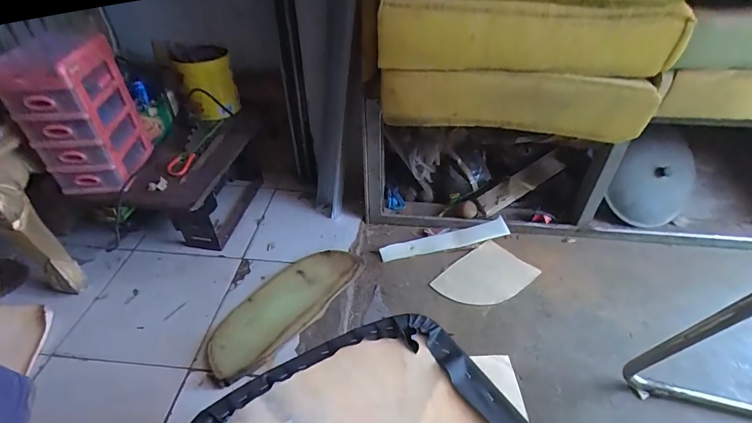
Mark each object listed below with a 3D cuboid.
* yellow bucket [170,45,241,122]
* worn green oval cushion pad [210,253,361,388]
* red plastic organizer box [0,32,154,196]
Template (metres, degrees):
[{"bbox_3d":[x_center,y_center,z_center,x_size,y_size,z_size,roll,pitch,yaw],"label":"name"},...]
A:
[{"bbox_3d":[-0.417,-0.313,0.957,0.132,0.175,0.133,-19,44,-19],"label":"yellow bucket"},{"bbox_3d":[-0.205,0.216,0.879,0.155,0.040,0.405,29,50,30],"label":"worn green oval cushion pad"},{"bbox_3d":[-0.564,-0.179,0.747,0.138,0.254,0.162,-3,42,-2],"label":"red plastic organizer box"}]

